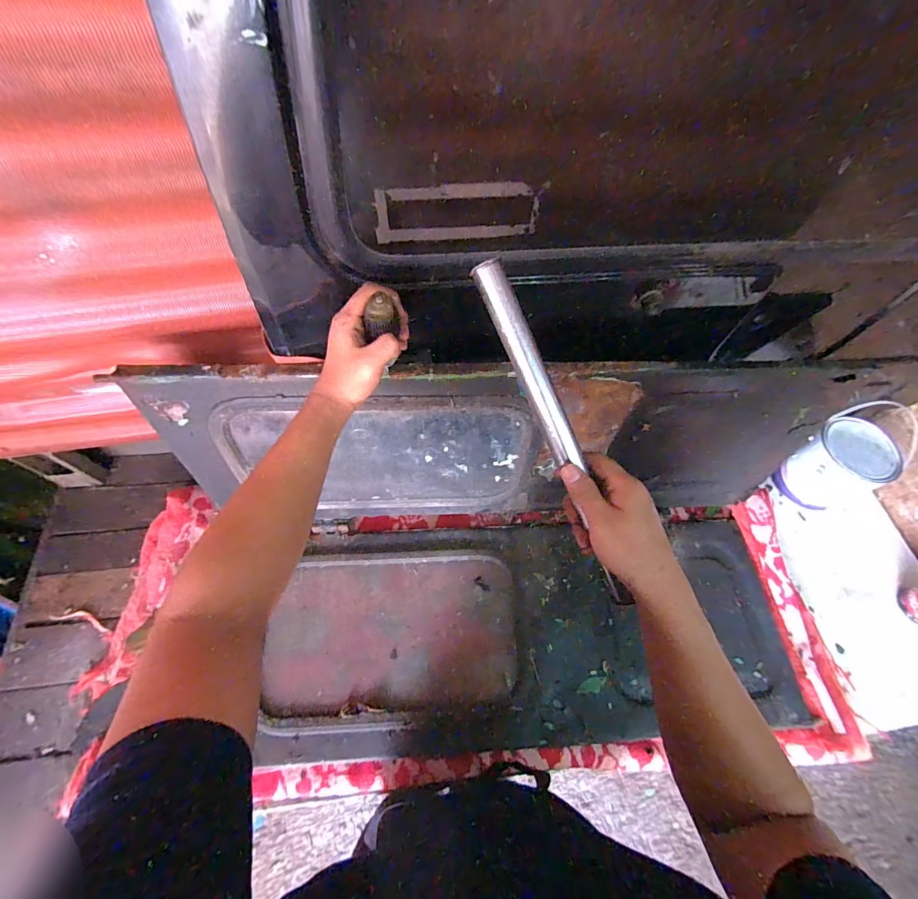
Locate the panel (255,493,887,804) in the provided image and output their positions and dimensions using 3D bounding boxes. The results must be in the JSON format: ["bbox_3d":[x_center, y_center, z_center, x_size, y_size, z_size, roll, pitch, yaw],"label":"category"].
[{"bbox_3d":[0.158,0.319,0.727,1.007,0.064,0.421,0,60,-5],"label":"panel"}]

